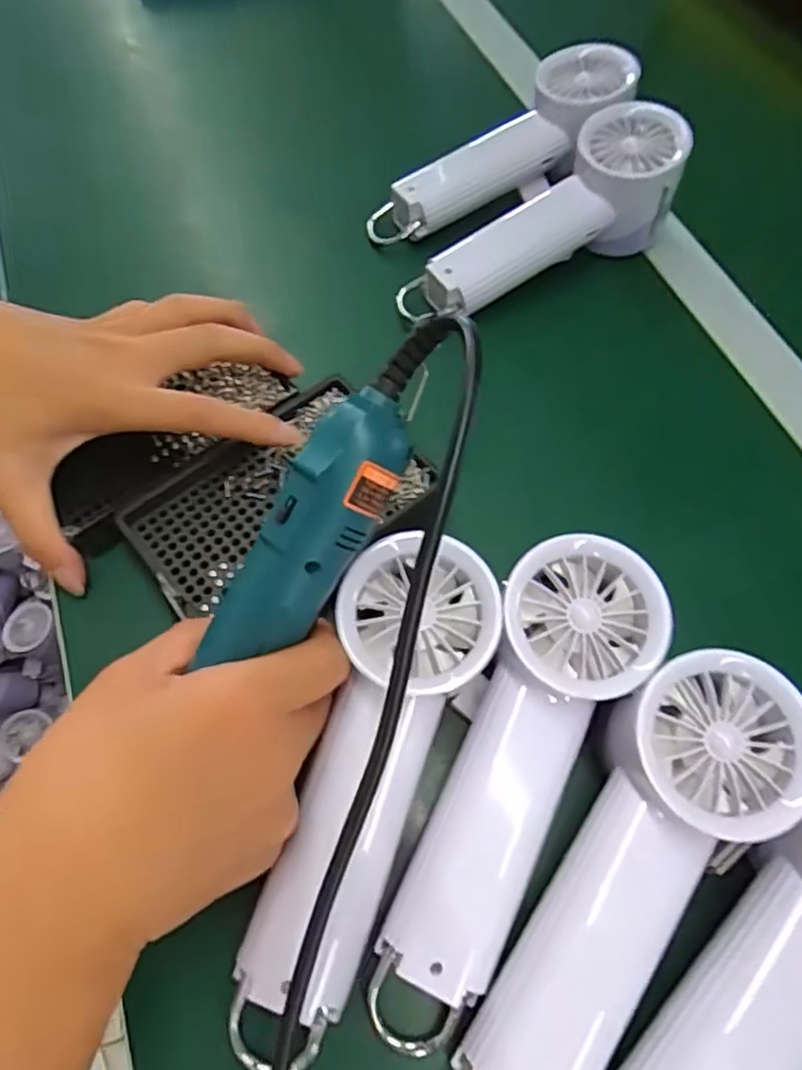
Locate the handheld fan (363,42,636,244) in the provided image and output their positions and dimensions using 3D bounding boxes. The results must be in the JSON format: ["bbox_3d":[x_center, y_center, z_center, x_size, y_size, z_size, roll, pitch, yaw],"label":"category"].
[{"bbox_3d":[0.064,-0.239,0.409,0.188,0.051,0.068,-33,66,5],"label":"handheld fan"}]

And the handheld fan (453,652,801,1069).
[{"bbox_3d":[0.078,0.128,0.232,0.063,0.038,0.183,33,84,15],"label":"handheld fan"}]

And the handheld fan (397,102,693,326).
[{"bbox_3d":[0.087,-0.186,0.387,0.174,0.061,0.059,-32,67,-2],"label":"handheld fan"}]

